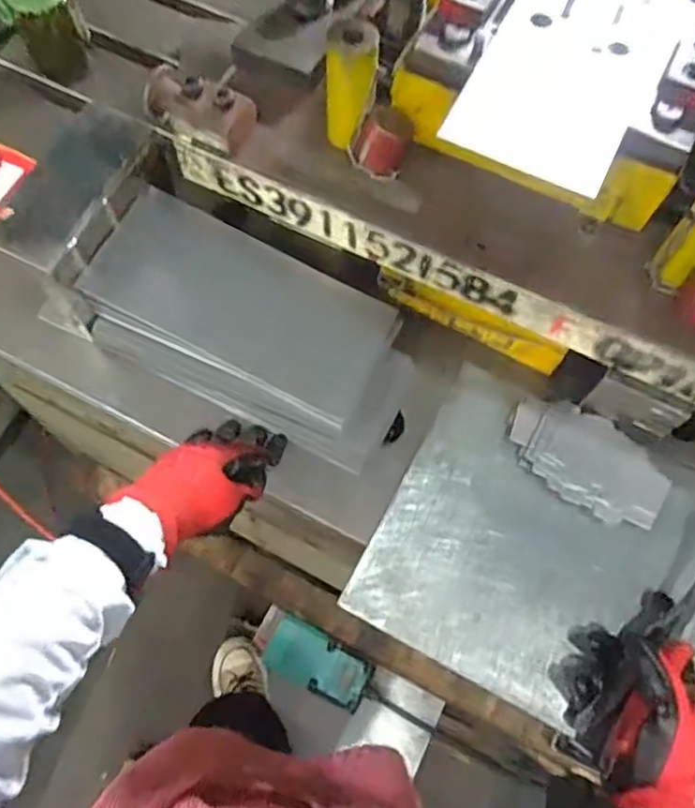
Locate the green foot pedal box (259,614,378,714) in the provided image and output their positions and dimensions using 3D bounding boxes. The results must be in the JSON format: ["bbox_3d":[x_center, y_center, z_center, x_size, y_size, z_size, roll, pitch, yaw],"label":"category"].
[{"bbox_3d":[-0.053,0.483,1.207,0.195,0.053,0.095,25,68,9],"label":"green foot pedal box"}]

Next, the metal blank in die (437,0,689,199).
[{"bbox_3d":[0.177,-0.274,0.503,0.122,0.007,0.247,26,71,8],"label":"metal blank in die"}]

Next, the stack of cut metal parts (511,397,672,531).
[{"bbox_3d":[0.213,0.046,0.574,0.142,0.020,0.084,37,70,13],"label":"stack of cut metal parts"}]

